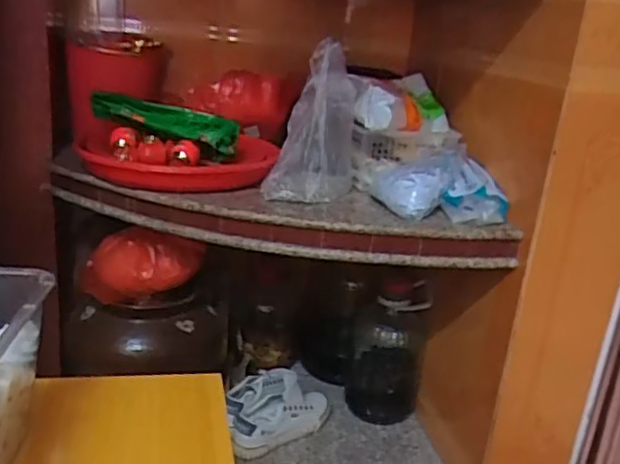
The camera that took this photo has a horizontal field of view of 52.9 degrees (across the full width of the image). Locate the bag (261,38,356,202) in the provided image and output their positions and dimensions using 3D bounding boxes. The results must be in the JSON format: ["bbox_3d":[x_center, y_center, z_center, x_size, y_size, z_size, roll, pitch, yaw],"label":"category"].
[{"bbox_3d":[0.008,-0.178,1.035,0.140,0.235,0.146,7,19,3],"label":"bag"}]

